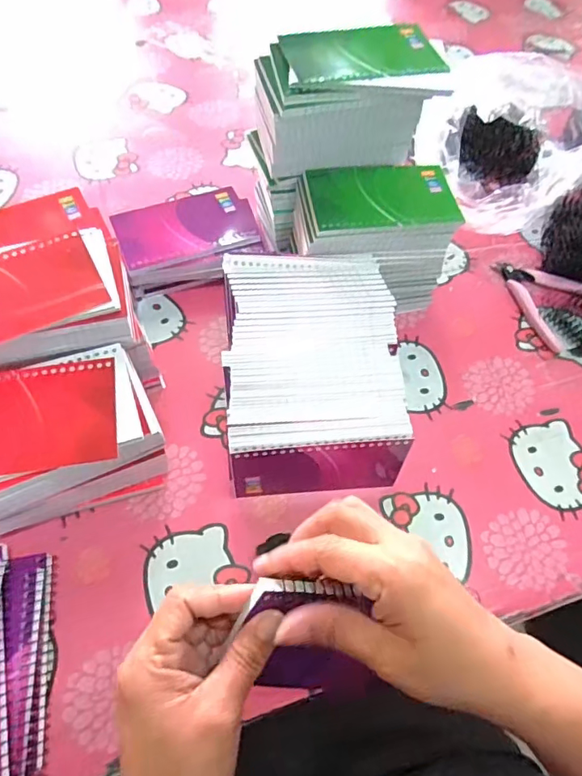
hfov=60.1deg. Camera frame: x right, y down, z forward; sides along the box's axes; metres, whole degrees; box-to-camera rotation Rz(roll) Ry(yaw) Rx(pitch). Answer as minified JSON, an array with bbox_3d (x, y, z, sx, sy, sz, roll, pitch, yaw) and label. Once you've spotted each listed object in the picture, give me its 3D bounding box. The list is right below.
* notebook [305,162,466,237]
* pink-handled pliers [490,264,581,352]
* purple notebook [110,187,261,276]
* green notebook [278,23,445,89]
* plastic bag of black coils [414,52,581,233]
[{"bbox_3d":[0.082,-0.172,0.454,0.131,0.009,0.079,-5,60,-6],"label":"notebook"},{"bbox_3d":[0.264,-0.100,0.526,0.092,0.009,0.108,-35,66,-22],"label":"pink-handled pliers"},{"bbox_3d":[-0.103,-0.161,0.504,0.135,0.010,0.088,-15,61,-12],"label":"purple notebook"},{"bbox_3d":[0.060,-0.283,0.424,0.130,0.006,0.080,-8,60,-8],"label":"green notebook"},{"bbox_3d":[0.258,-0.271,0.559,0.179,0.131,0.173,34,62,17],"label":"plastic bag of black coils"}]

